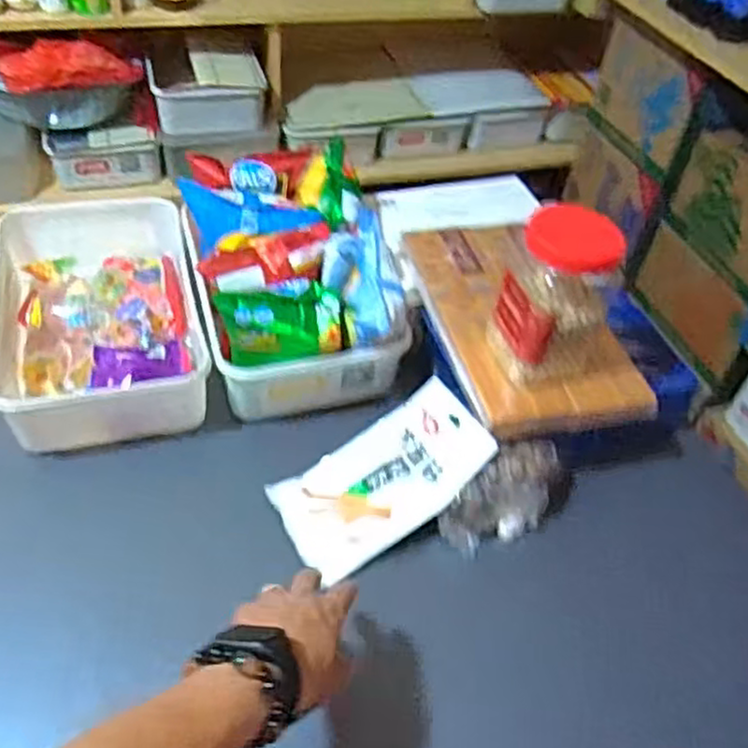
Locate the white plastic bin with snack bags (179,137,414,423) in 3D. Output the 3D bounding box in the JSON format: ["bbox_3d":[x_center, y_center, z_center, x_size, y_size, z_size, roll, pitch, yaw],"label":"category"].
[{"bbox_3d":[-0.102,-0.118,0.885,0.226,0.162,0.326,-10,47,-16],"label":"white plastic bin with snack bags"}]

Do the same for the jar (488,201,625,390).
[{"bbox_3d":[0.185,-0.085,0.736,0.095,0.170,0.099,-12,48,-18],"label":"jar"}]

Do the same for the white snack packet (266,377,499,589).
[{"bbox_3d":[0.010,0.105,0.755,0.226,0.025,0.130,-34,52,-9],"label":"white snack packet"}]

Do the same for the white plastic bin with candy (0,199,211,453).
[{"bbox_3d":[-0.324,-0.072,0.853,0.214,0.106,0.299,-9,47,-15],"label":"white plastic bin with candy"}]

